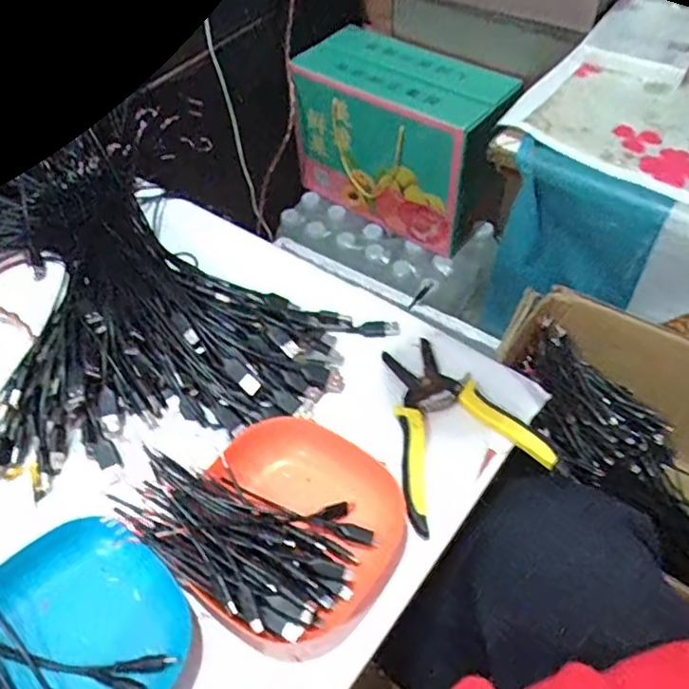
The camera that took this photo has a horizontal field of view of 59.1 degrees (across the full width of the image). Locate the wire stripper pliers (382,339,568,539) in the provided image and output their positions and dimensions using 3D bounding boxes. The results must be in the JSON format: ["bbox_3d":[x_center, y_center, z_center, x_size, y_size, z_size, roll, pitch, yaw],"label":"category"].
[{"bbox_3d":[0.078,0.056,0.473,0.117,0.012,0.150,-19,54,-12],"label":"wire stripper pliers"}]

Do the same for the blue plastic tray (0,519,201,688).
[{"bbox_3d":[-0.173,0.184,0.376,0.135,0.026,0.131,-37,59,-23],"label":"blue plastic tray"}]

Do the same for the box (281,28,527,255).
[{"bbox_3d":[0.079,-0.326,0.967,0.325,0.263,0.128,33,60,24],"label":"box"}]

